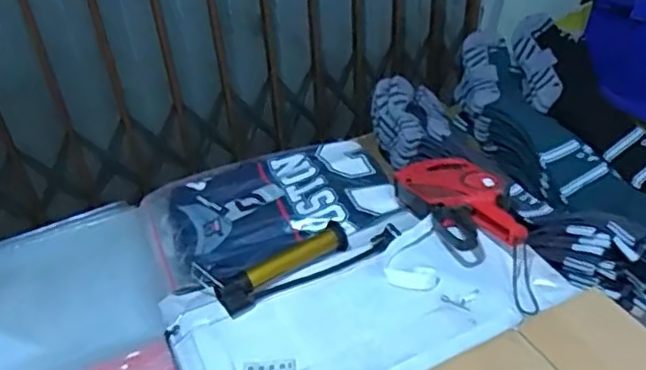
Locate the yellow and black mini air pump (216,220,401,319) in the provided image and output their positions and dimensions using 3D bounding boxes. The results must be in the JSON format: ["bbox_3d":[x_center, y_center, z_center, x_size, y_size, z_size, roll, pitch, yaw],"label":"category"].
[{"bbox_3d":[-0.019,0.097,0.843,0.250,0.030,0.064,-21,40,-21],"label":"yellow and black mini air pump"}]

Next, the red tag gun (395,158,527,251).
[{"bbox_3d":[0.201,0.026,0.903,0.118,0.049,0.217,-20,40,-20],"label":"red tag gun"}]

